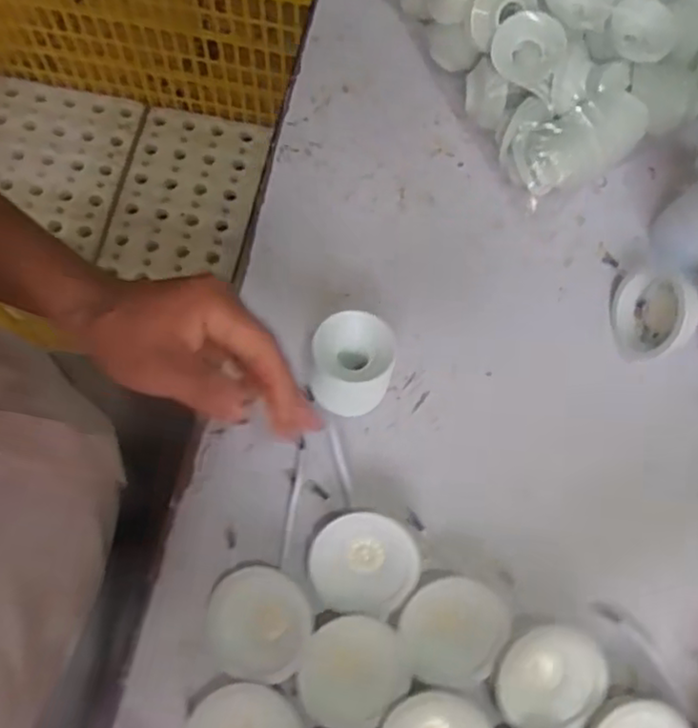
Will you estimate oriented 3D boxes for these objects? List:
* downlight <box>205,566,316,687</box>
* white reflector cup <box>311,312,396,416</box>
[{"bbox_3d":[-0.060,0.172,0.451,0.069,0.045,0.068,0,73,-1],"label":"downlight"},{"bbox_3d":[0.000,0.003,0.501,0.062,0.070,0.062,9,73,1],"label":"white reflector cup"}]

